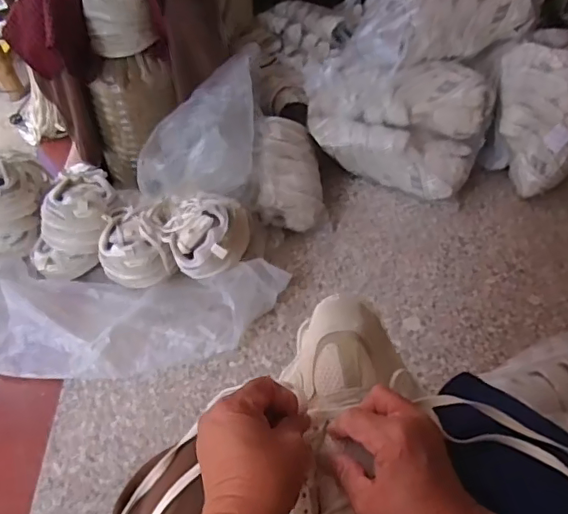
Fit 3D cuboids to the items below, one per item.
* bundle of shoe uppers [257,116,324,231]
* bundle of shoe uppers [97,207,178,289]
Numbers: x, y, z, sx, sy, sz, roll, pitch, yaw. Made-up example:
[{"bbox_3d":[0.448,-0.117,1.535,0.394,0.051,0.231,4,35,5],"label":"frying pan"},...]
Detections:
[{"bbox_3d":[0.010,-0.175,1.203,0.147,0.105,0.246,5,64,-15],"label":"bundle of shoe uppers"},{"bbox_3d":[-0.281,-0.008,1.054,0.124,0.131,0.128,-19,52,-15],"label":"bundle of shoe uppers"}]

